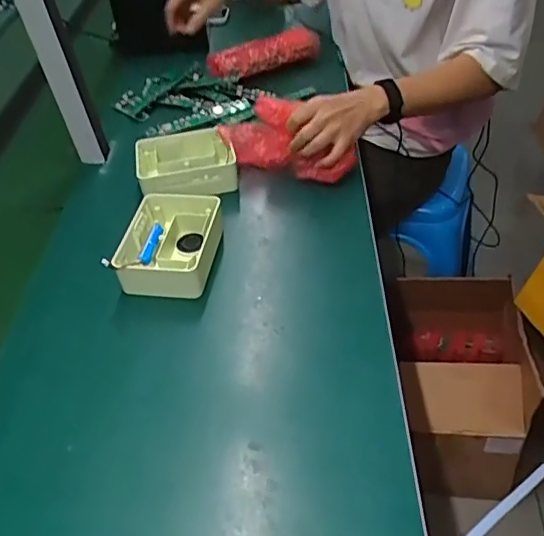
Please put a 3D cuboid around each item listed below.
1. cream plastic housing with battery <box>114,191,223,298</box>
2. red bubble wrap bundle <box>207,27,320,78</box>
[{"bbox_3d":[-0.127,-0.033,0.731,0.116,0.048,0.159,2,45,9],"label":"cream plastic housing with battery"},{"bbox_3d":[-0.014,-0.401,1.054,0.211,0.054,0.045,-12,44,-5],"label":"red bubble wrap bundle"}]

